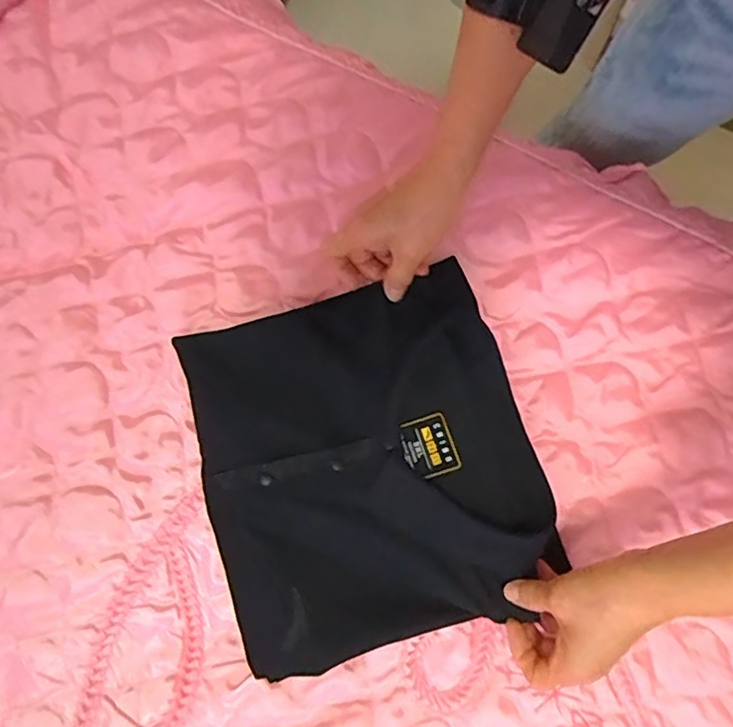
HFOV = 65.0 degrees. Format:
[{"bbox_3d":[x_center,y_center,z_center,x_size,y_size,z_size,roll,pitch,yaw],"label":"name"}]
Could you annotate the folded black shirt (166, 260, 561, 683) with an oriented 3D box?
[{"bbox_3d":[-0.003,0.072,0.456,0.246,0.035,0.275,-17,78,-2],"label":"folded black shirt"}]

